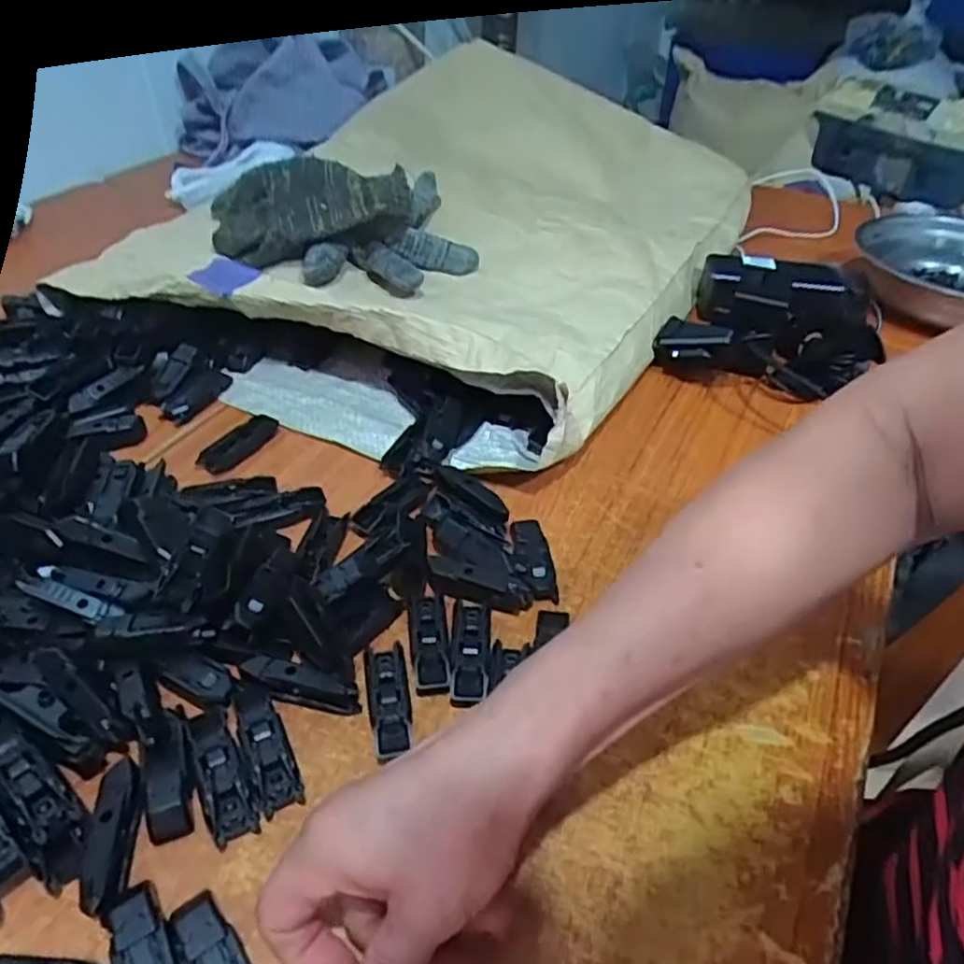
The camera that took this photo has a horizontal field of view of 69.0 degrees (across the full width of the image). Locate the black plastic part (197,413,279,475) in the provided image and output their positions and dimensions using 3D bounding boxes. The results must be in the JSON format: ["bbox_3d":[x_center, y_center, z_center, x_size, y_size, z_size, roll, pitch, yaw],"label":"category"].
[{"bbox_3d":[-0.184,-0.031,0.534,0.025,0.009,0.064,23,45,22],"label":"black plastic part"}]

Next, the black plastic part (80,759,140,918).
[{"bbox_3d":[-0.167,0.156,0.313,0.016,0.010,0.063,-6,42,-9],"label":"black plastic part"}]

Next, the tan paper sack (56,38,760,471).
[{"bbox_3d":[0.029,-0.298,0.756,0.447,0.117,0.701,23,45,22],"label":"tan paper sack"}]

